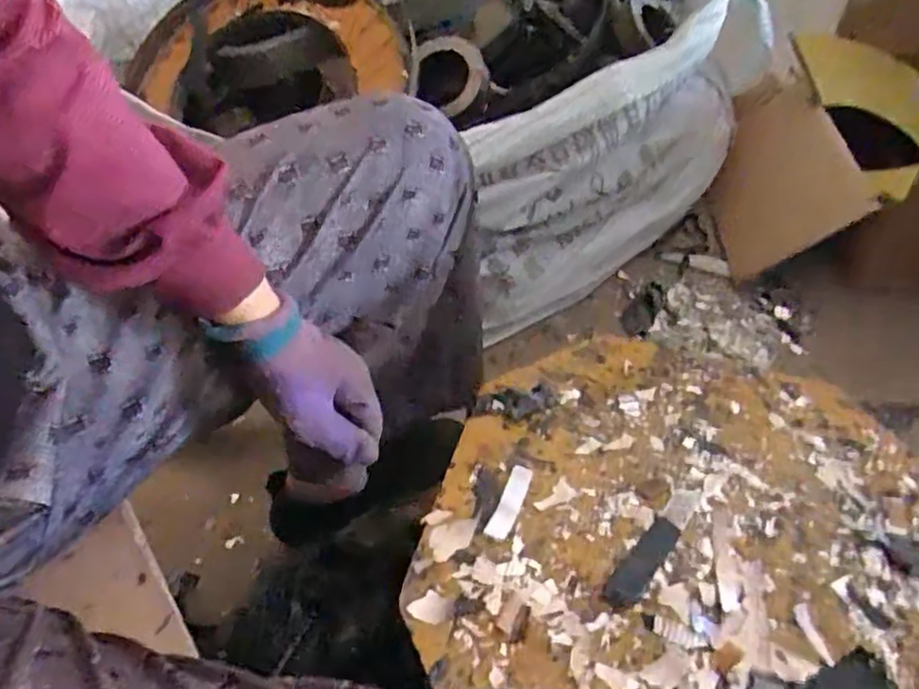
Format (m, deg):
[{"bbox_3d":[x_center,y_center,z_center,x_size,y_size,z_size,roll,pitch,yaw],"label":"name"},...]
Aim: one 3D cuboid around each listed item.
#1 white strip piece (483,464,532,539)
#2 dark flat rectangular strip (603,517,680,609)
[{"bbox_3d":[0.036,0.112,0.482,0.016,0.004,0.060,17,48,18],"label":"white strip piece"},{"bbox_3d":[0.123,0.145,0.451,0.020,0.004,0.073,31,58,26],"label":"dark flat rectangular strip"}]

